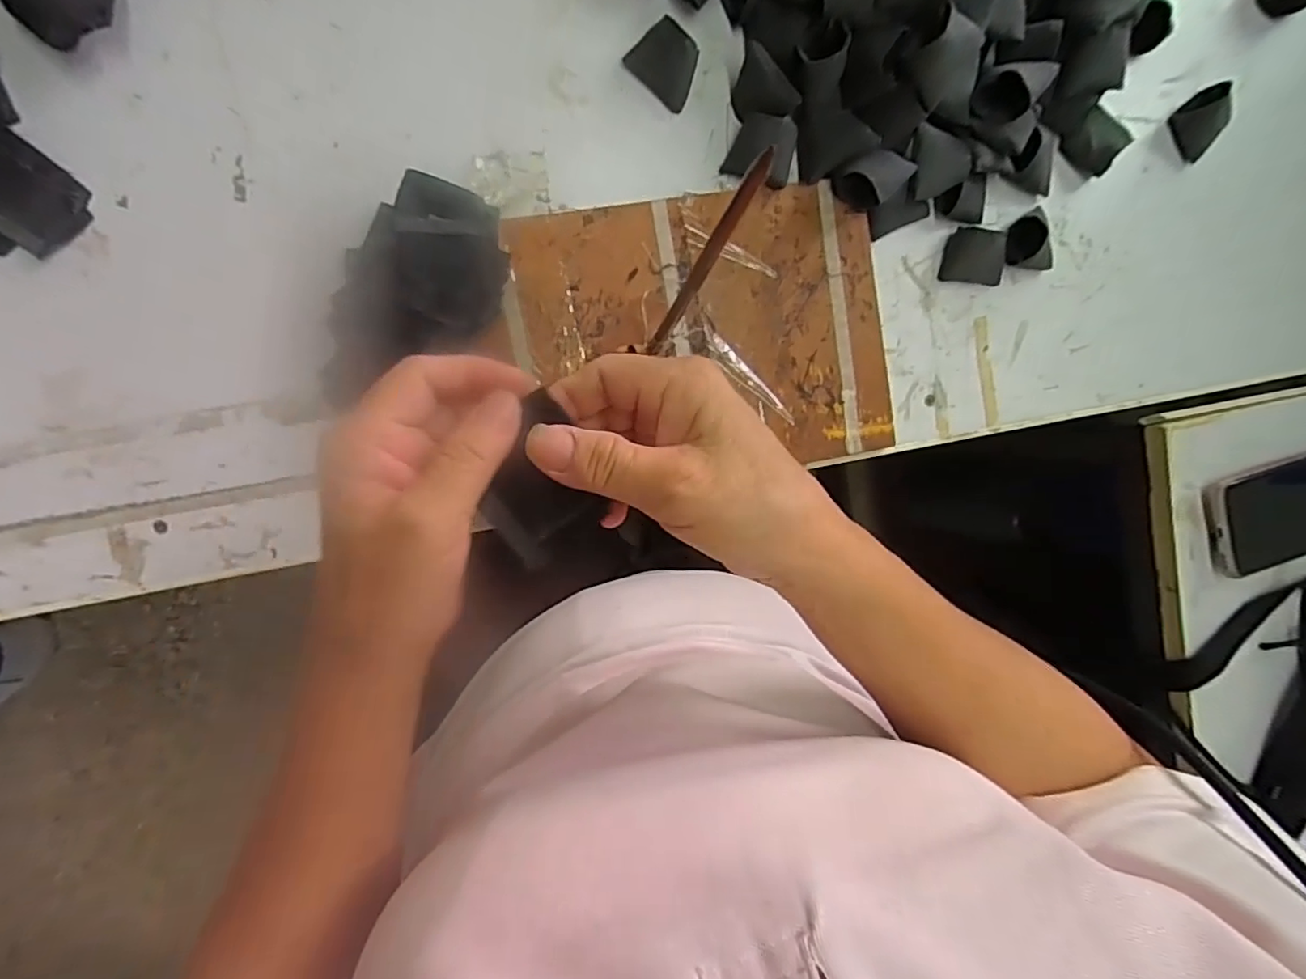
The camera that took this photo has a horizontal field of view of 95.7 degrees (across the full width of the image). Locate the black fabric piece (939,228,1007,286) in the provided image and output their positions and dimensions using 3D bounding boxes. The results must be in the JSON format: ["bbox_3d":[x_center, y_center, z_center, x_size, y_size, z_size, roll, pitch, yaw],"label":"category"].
[{"bbox_3d":[0.220,-0.154,0.395,0.044,0.019,0.031,9,93,-8],"label":"black fabric piece"}]

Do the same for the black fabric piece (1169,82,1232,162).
[{"bbox_3d":[0.382,-0.253,0.408,0.031,0.025,0.036,-41,98,-3],"label":"black fabric piece"}]

